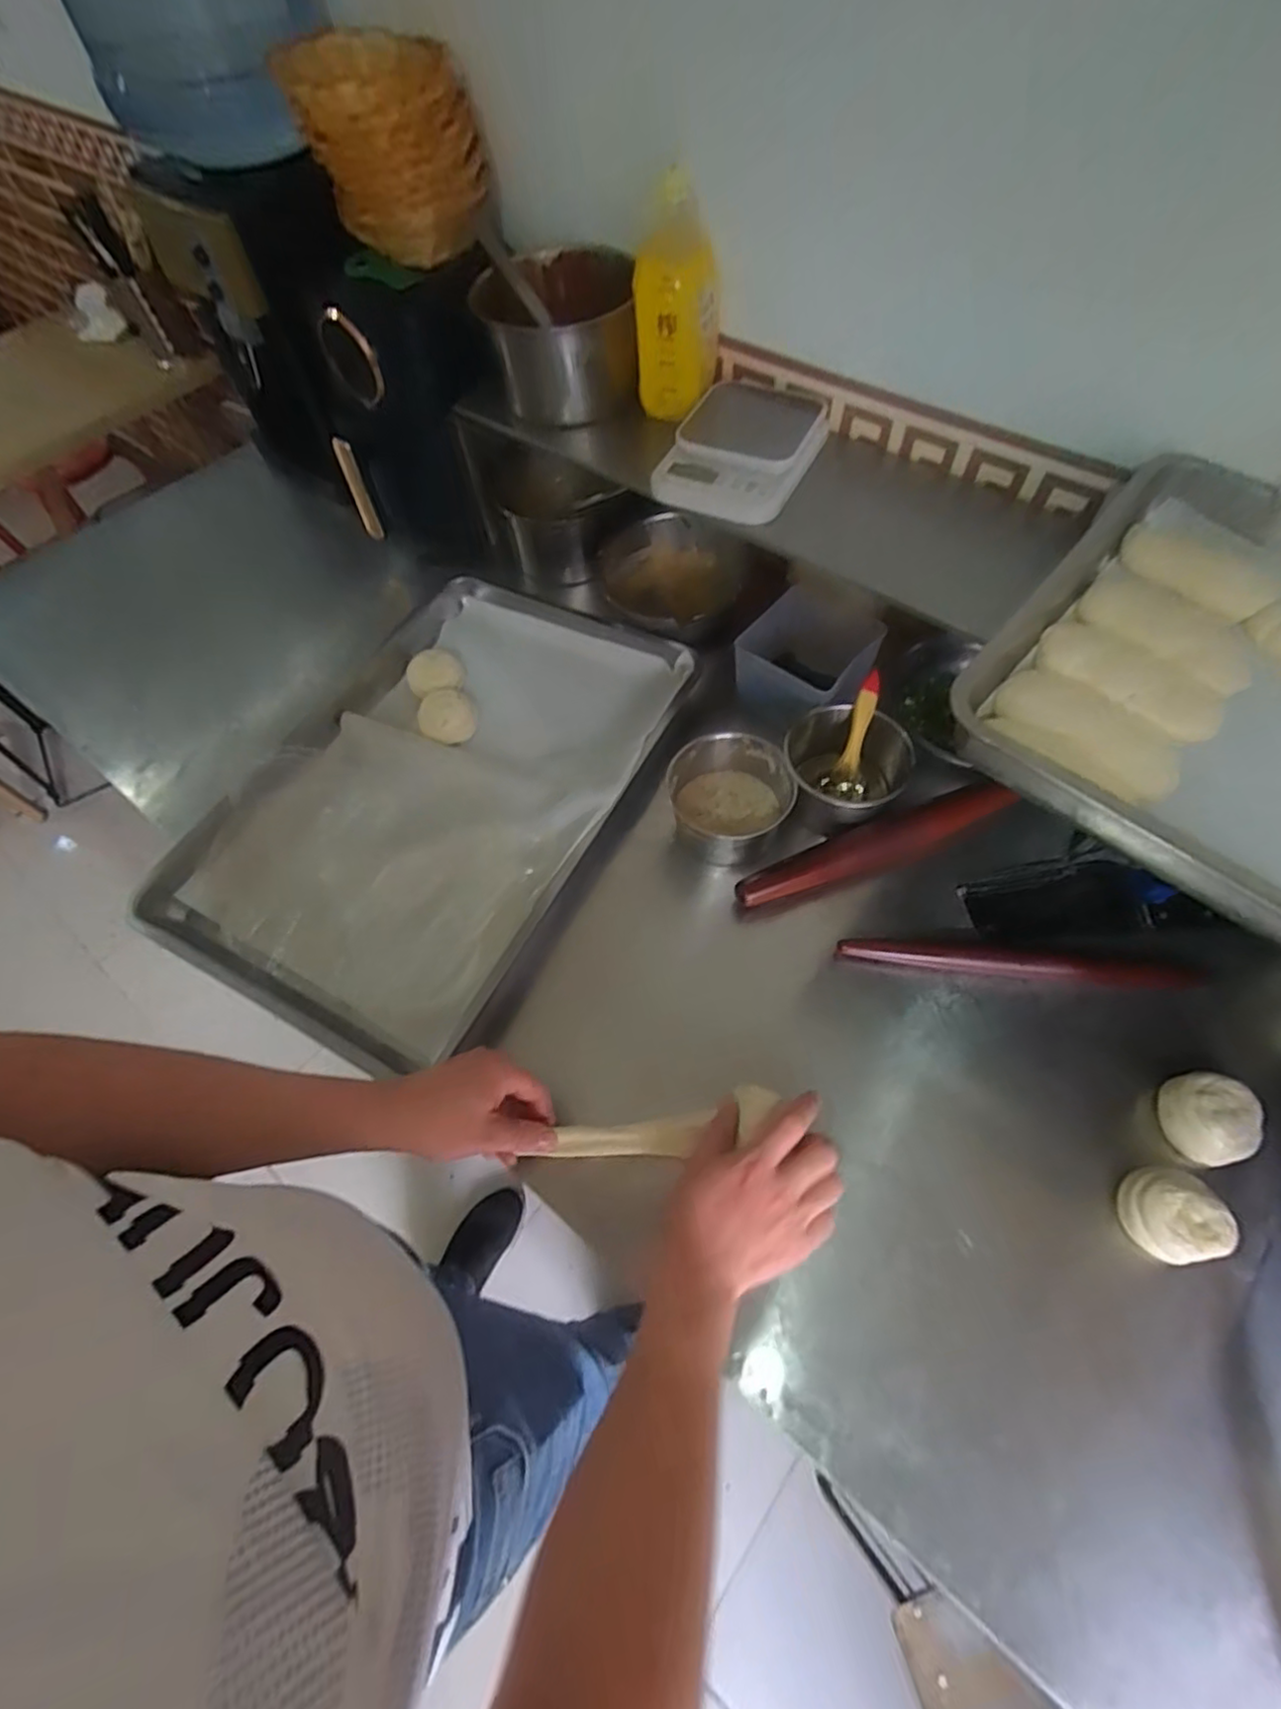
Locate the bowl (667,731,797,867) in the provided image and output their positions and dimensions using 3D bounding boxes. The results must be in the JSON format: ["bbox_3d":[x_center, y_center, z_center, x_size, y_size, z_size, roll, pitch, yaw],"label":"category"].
[{"bbox_3d":[0.096,-0.058,0.704,0.120,0.073,0.121,-1,62,2],"label":"bowl"}]

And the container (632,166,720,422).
[{"bbox_3d":[0.038,-0.576,0.697,0.081,0.178,0.081,-1,62,2],"label":"container"}]

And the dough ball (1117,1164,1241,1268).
[{"bbox_3d":[0.419,0.281,0.513,0.069,0.041,0.068,-1,62,2],"label":"dough ball"}]

